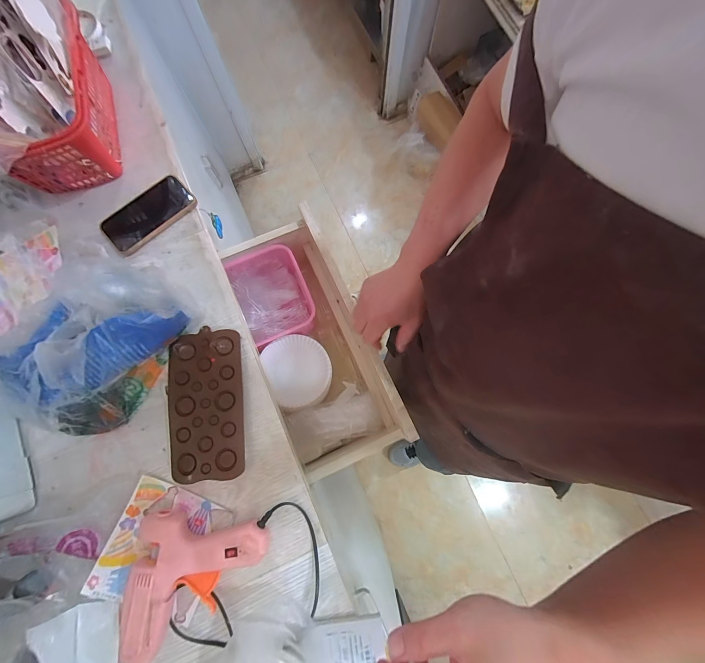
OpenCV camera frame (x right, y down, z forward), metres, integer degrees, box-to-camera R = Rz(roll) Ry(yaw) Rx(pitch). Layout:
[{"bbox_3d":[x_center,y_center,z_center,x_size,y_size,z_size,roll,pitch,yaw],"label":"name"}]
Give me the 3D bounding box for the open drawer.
[{"bbox_3d":[-0.075,0.022,0.569,0.188,0.153,0.413,-23,79,-4],"label":"open drawer"}]

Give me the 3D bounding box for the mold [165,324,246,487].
[{"bbox_3d":[-0.211,0.101,0.447,0.104,0.020,0.205,-8,79,-1],"label":"mold"}]

